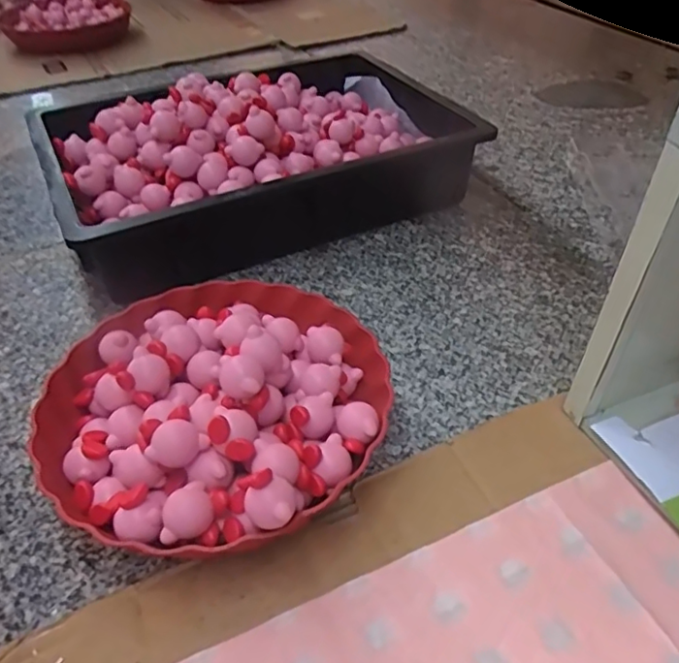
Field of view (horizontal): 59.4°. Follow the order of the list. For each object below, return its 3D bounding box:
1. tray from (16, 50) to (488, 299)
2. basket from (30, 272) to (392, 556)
[{"bbox_3d":[-0.097,-0.209,0.677,0.428,0.130,0.290,-22,47,-19],"label":"tray"},{"bbox_3d":[-0.086,0.044,0.429,0.230,0.076,0.238,-2,43,1],"label":"basket"}]

